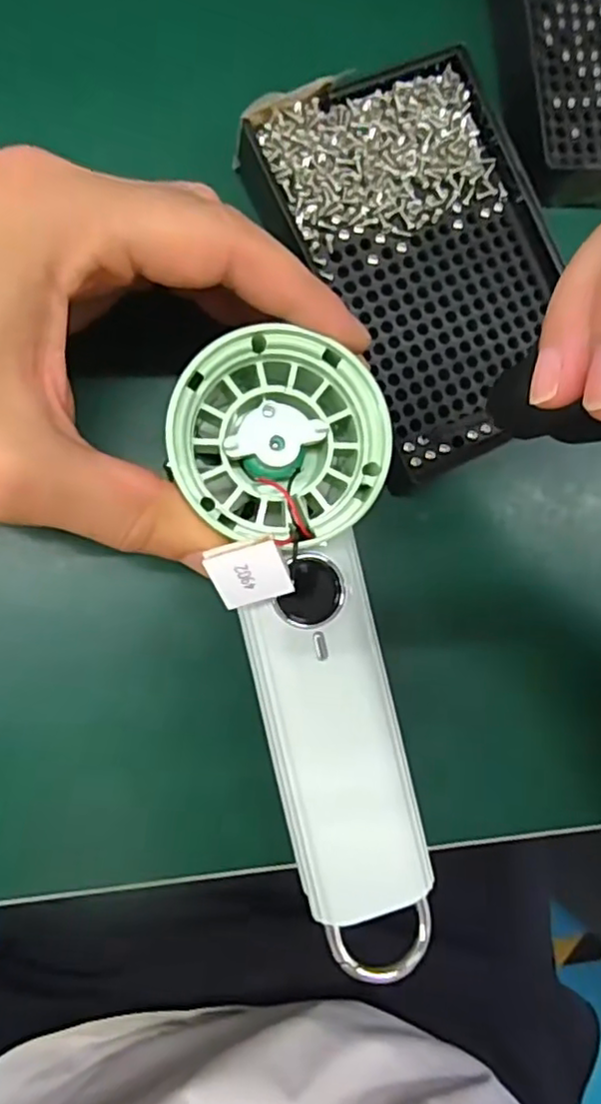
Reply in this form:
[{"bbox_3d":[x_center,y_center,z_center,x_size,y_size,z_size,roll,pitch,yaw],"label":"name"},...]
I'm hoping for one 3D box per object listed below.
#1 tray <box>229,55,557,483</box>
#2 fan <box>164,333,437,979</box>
[{"bbox_3d":[0.048,-0.105,0.234,0.095,0.012,0.134,-29,93,-9],"label":"tray"},{"bbox_3d":[0.007,0.032,0.191,0.056,0.023,0.186,-12,96,-10],"label":"fan"}]

